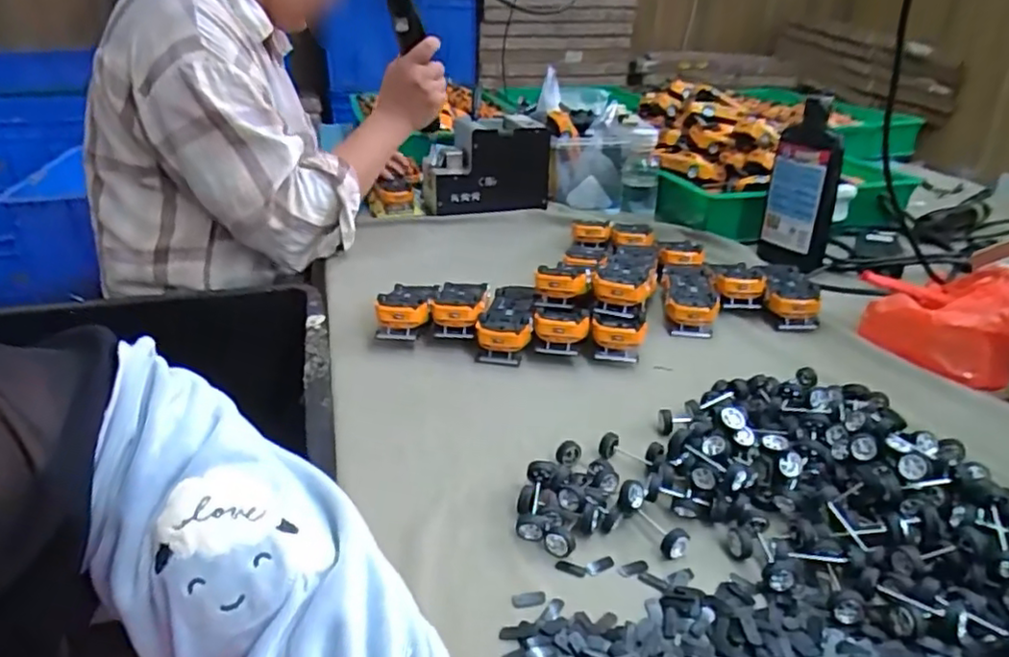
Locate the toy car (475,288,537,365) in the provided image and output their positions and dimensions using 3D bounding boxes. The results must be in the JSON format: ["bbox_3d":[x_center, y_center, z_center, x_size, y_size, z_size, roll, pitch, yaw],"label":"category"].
[{"bbox_3d":[0.004,-0.008,0.693,0.059,0.041,0.124,0,28,4],"label":"toy car"}]

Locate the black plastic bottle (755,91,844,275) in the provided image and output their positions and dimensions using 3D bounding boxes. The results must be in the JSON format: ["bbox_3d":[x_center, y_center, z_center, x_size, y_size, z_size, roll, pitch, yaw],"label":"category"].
[{"bbox_3d":[0.380,-0.179,0.844,0.083,0.206,0.064,10,30,22],"label":"black plastic bottle"}]

